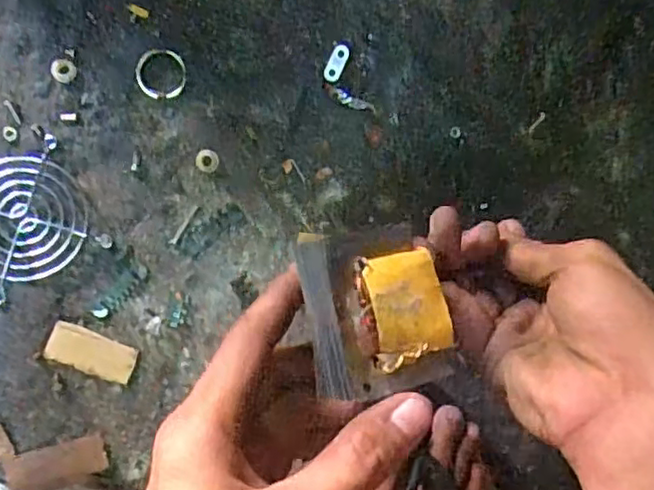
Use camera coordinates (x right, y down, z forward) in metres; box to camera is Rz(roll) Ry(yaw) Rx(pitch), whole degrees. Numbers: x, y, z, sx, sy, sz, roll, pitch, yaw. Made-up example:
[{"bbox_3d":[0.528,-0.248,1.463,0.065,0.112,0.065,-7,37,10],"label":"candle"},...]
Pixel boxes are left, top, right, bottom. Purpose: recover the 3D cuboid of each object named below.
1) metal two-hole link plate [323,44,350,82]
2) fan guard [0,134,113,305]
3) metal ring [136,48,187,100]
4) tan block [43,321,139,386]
[{"bbox_3d":[0.006,-0.118,0.431,0.011,0.006,0.024,24,86,-8],"label":"metal two-hole link plate"},{"bbox_3d":[-0.184,-0.016,0.403,0.073,0.009,0.075,-29,93,-8],"label":"fan guard"},{"bbox_3d":[-0.106,-0.109,0.423,0.031,0.004,0.032,0,89,-9],"label":"metal ring"},{"bbox_3d":[-0.144,0.067,0.406,0.052,0.004,0.024,23,86,-8],"label":"tan block"}]

